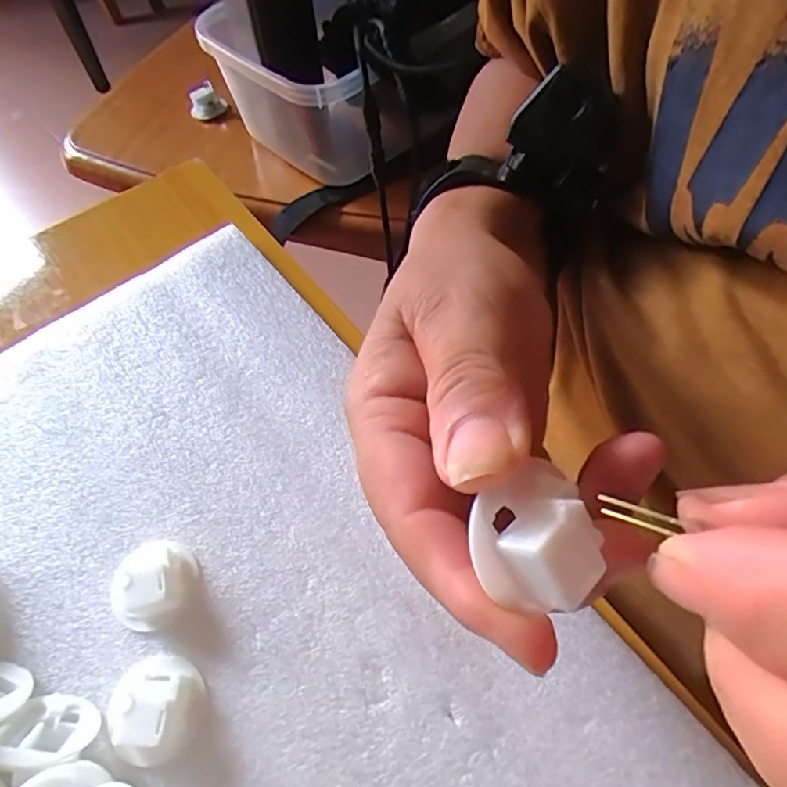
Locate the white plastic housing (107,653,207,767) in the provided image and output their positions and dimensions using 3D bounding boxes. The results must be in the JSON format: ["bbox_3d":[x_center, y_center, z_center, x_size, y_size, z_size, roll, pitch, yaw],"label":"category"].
[{"bbox_3d":[-0.081,0.105,0.194,0.027,0.016,0.032,-37,64,-17],"label":"white plastic housing"}]

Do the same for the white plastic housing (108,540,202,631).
[{"bbox_3d":[-0.094,0.069,0.215,0.032,0.017,0.032,-2,59,3],"label":"white plastic housing"}]

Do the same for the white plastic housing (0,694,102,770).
[{"bbox_3d":[-0.114,0.113,0.186,0.029,0.032,0.010,10,94,8],"label":"white plastic housing"}]

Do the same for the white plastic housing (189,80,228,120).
[{"bbox_3d":[-0.175,-0.271,0.530,0.028,0.026,0.026,-38,64,-18],"label":"white plastic housing"}]

